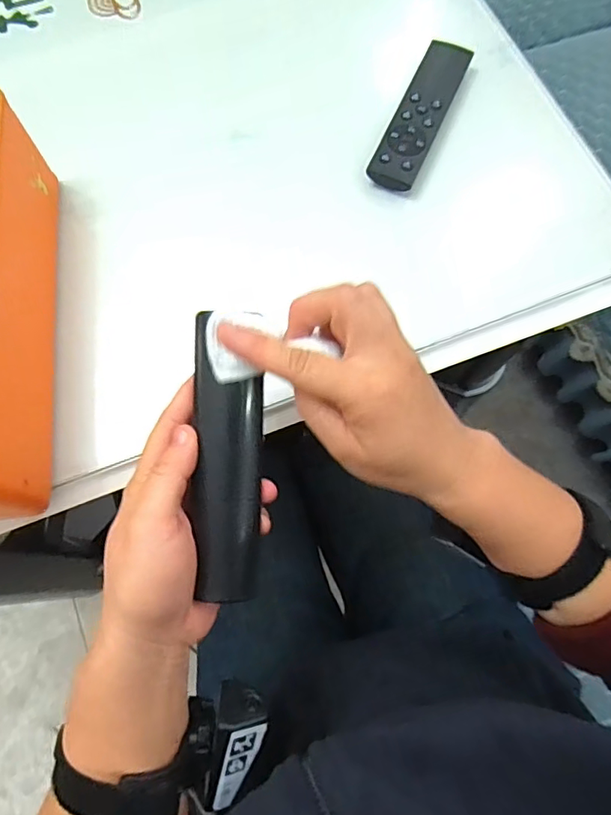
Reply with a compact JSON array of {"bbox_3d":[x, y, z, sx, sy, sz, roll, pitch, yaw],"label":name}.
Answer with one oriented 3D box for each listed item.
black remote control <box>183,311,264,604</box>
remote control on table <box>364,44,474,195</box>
[{"bbox_3d":[-0.042,0.028,0.279,0.038,0.014,0.148,-2,88,0],"label":"black remote control"},{"bbox_3d":[0.094,-0.240,0.416,0.036,0.010,0.152,23,74,7],"label":"remote control on table"}]

